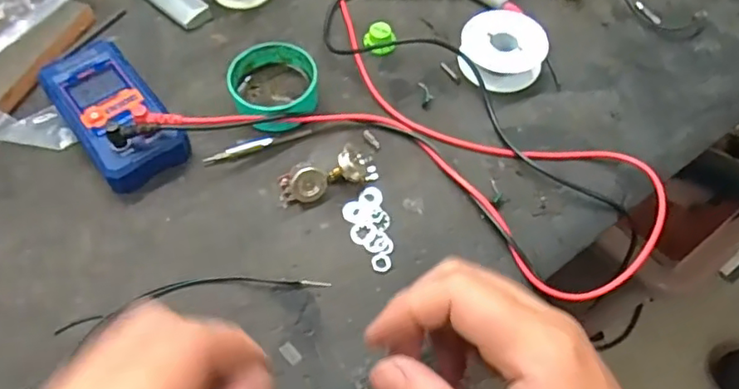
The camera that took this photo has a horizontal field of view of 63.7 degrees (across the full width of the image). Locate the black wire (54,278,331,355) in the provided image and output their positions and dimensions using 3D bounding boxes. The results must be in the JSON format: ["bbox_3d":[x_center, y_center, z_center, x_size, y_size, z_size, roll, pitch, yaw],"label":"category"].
[{"bbox_3d":[-0.102,0.060,0.349,0.154,0.004,0.019,-11,60,-8],"label":"black wire"}]

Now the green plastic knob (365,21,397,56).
[{"bbox_3d":[0.008,-0.118,0.451,0.024,0.014,0.020,3,59,0],"label":"green plastic knob"}]

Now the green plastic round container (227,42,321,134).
[{"bbox_3d":[-0.067,-0.076,0.419,0.060,0.024,0.061,1,59,-1],"label":"green plastic round container"}]

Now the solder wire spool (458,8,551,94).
[{"bbox_3d":[0.099,-0.107,0.441,0.061,0.023,0.059,1,59,-1],"label":"solder wire spool"}]

